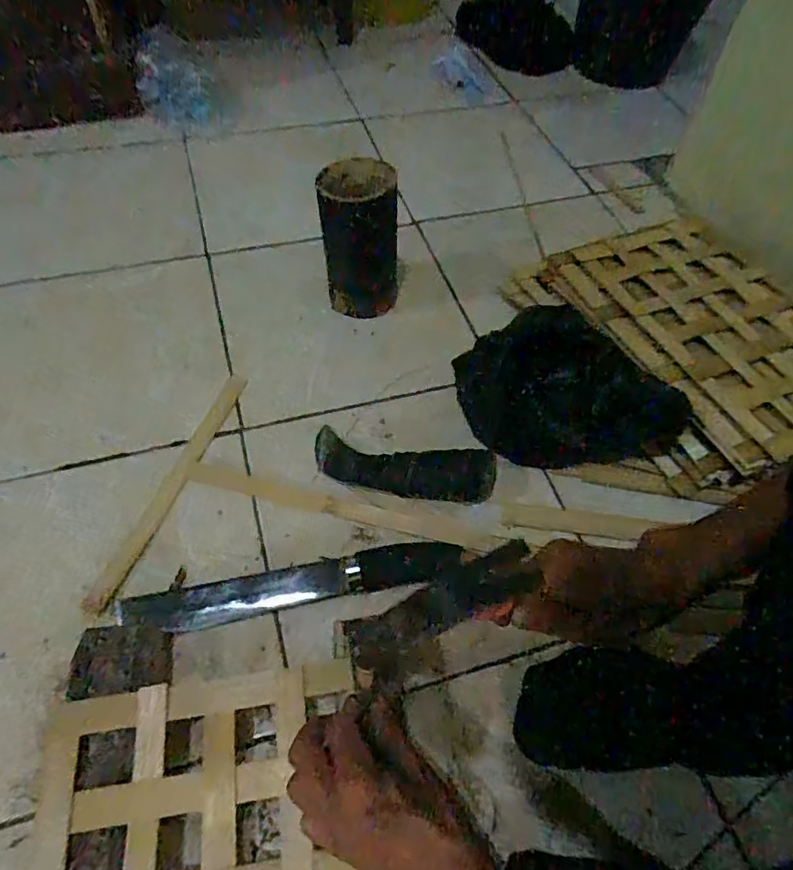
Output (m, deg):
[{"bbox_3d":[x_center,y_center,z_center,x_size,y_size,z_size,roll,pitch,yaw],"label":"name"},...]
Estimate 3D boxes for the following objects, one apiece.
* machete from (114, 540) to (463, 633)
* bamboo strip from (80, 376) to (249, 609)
[{"bbox_3d":[-0.092,0.133,0.502,0.296,0.021,0.039,-8,57,-9],"label":"machete"},{"bbox_3d":[-0.222,0.044,0.563,0.022,0.008,0.275,18,57,8],"label":"bamboo strip"}]

